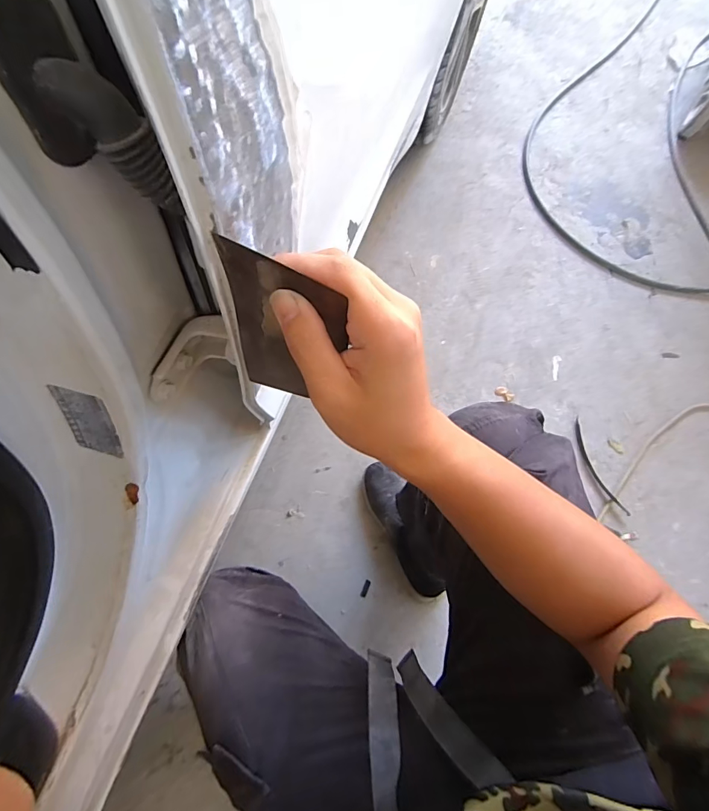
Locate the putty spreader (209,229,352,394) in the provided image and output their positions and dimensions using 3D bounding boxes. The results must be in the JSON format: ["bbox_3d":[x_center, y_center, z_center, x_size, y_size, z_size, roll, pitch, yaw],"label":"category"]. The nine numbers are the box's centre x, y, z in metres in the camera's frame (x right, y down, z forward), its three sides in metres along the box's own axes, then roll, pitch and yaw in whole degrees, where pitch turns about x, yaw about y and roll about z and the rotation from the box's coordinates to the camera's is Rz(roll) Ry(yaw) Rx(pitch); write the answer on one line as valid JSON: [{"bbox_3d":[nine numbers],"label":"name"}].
[{"bbox_3d":[-0.039,-0.040,0.259,0.069,0.120,0.005,17,60,6],"label":"putty spreader"}]

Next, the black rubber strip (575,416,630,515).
[{"bbox_3d":[0.529,0.136,0.949,0.034,0.010,0.223,-18,73,-12],"label":"black rubber strip"}]

